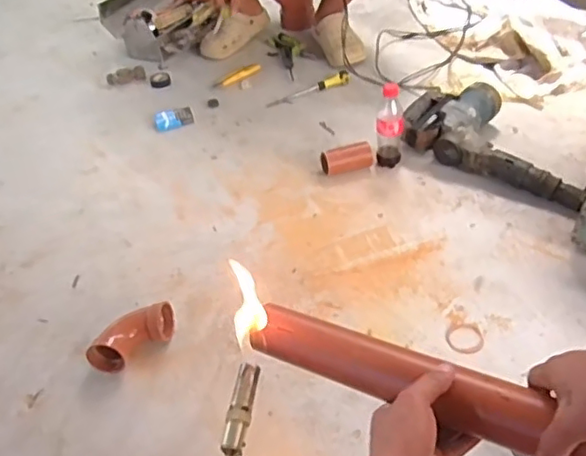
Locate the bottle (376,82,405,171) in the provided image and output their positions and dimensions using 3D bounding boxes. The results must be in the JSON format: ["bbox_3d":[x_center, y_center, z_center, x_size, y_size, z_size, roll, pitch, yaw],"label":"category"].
[{"bbox_3d":[0.209,-0.220,1.271,0.056,0.176,0.053,5,43,12],"label":"bottle"}]

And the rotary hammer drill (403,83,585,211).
[{"bbox_3d":[0.452,-0.198,1.296,0.418,0.094,0.221,26,50,30],"label":"rotary hammer drill"}]

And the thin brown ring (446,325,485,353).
[{"bbox_3d":[0.280,0.181,0.961,0.061,0.010,0.053,-9,43,-9],"label":"thin brown ring"}]

